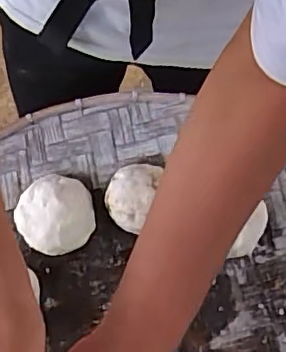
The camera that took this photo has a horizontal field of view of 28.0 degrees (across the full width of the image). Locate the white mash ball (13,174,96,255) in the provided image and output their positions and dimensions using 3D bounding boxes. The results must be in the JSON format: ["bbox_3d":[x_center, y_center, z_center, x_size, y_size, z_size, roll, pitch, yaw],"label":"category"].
[{"bbox_3d":[-0.102,0.046,0.674,0.085,0.055,0.087,0,72,-1],"label":"white mash ball"}]

